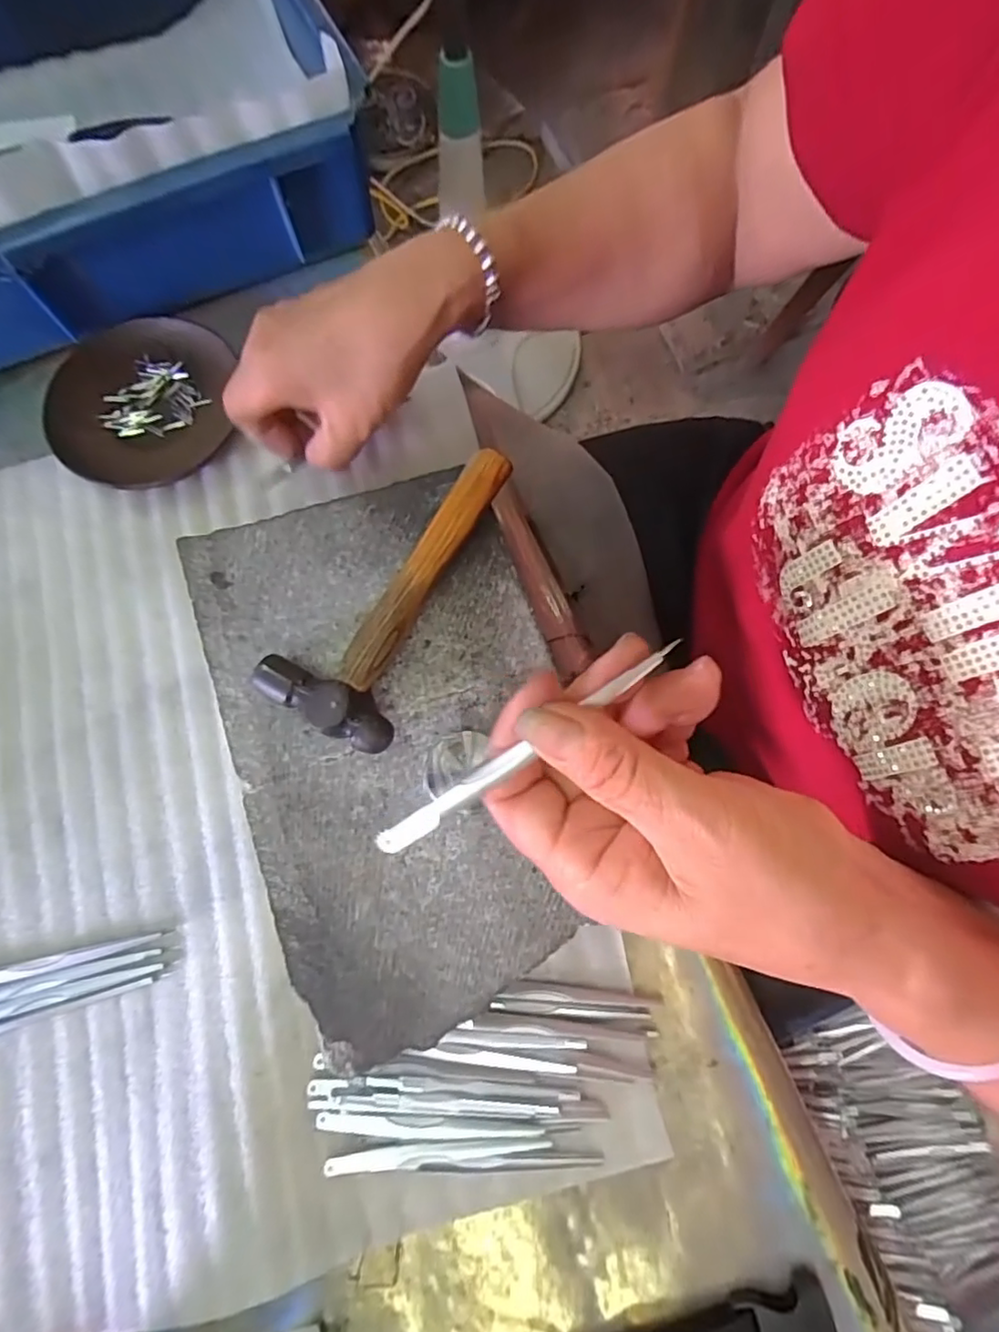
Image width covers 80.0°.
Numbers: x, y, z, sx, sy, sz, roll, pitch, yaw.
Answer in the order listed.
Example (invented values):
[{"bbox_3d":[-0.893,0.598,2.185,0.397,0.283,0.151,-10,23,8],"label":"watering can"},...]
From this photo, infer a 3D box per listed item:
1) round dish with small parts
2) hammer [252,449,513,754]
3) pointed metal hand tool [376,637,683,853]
[{"bbox_3d":[-0.218,-0.158,0.360,0.106,0.013,0.113,0,77,-1],"label":"round dish with small parts"},{"bbox_3d":[-0.044,-0.040,0.274,0.062,0.022,0.151,28,78,6],"label":"hammer"},{"bbox_3d":[0.009,0.025,0.183,0.110,0.004,0.007,-34,79,-1],"label":"pointed metal hand tool"}]

